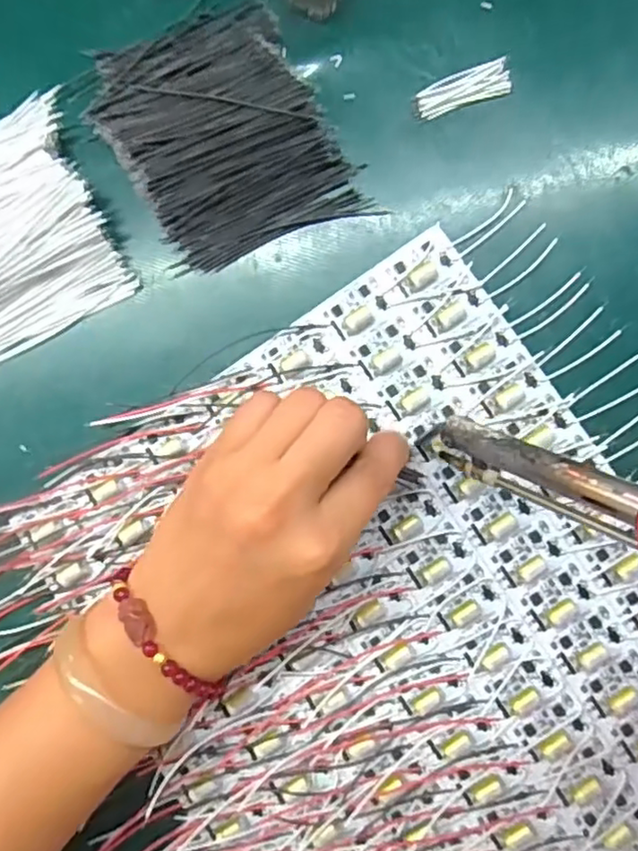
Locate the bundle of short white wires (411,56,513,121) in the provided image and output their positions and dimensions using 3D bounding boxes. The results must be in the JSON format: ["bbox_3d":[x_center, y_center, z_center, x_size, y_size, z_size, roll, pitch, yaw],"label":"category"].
[{"bbox_3d":[0.066,-0.155,0.295,0.045,0.004,0.017,-16,87,3],"label":"bundle of short white wires"}]

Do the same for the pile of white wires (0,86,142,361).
[{"bbox_3d":[-0.148,-0.093,0.300,0.087,0.020,0.105,-25,87,2],"label":"pile of white wires"}]

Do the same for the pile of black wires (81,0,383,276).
[{"bbox_3d":[-0.046,-0.136,0.296,0.092,0.016,0.118,-28,87,2],"label":"pile of black wires"}]

